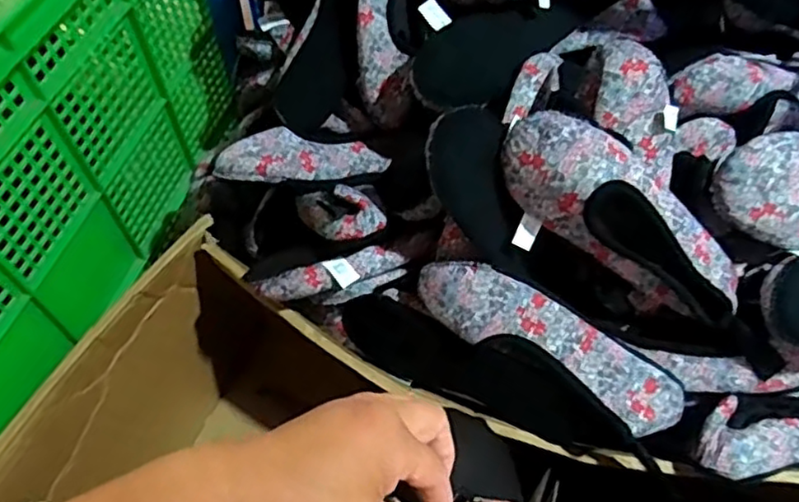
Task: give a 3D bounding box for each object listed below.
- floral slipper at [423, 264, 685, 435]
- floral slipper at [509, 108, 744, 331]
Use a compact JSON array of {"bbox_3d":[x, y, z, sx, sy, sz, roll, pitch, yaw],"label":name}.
[{"bbox_3d":[0.135,0.078,0.592,0.247,0.055,0.068,29,62,18],"label":"floral slipper"},{"bbox_3d":[0.192,-0.026,0.589,0.246,0.088,0.084,36,61,-9],"label":"floral slipper"}]

